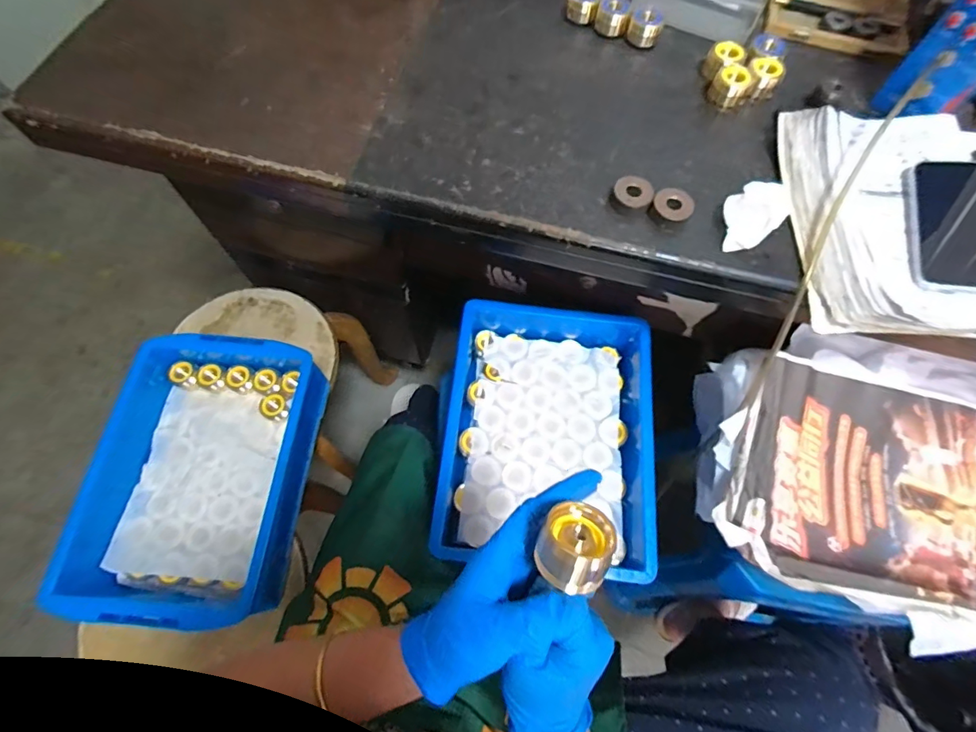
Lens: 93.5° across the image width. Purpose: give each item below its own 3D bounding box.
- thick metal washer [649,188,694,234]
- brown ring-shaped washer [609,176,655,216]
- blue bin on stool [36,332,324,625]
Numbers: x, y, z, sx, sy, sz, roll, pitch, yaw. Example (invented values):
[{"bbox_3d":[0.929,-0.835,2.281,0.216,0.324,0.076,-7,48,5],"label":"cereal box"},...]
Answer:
[{"bbox_3d":[0.186,-0.158,0.467,0.039,0.020,0.038,0,67,-1],"label":"thick metal washer"},{"bbox_3d":[0.150,-0.177,0.476,0.041,0.018,0.035,21,68,7],"label":"brown ring-shaped washer"},{"bbox_3d":[-0.382,0.143,0.627,0.239,0.090,0.360,4,67,1],"label":"blue bin on stool"}]

